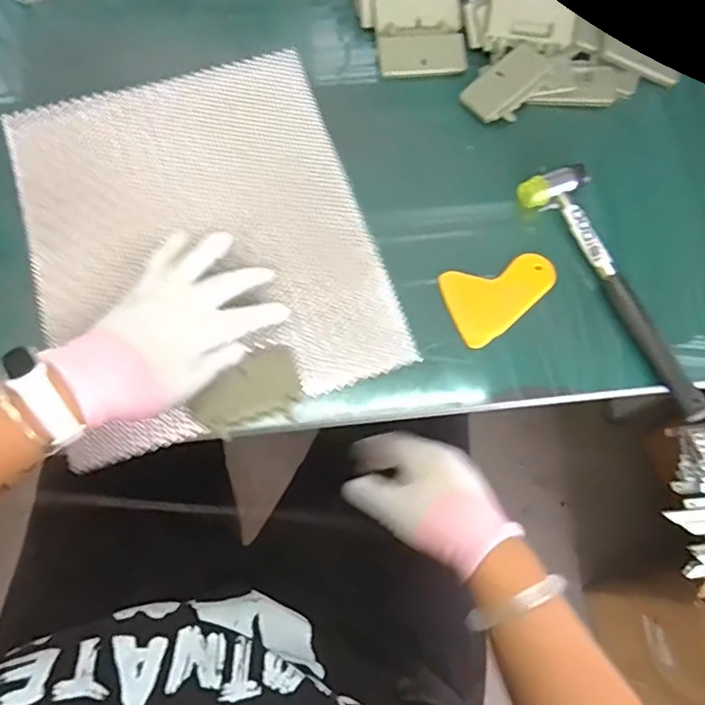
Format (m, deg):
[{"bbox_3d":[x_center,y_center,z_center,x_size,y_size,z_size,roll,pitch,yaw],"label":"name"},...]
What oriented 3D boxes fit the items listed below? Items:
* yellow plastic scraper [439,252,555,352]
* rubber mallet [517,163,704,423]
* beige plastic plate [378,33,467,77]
[{"bbox_3d":[0.129,-0.050,0.484,0.100,0.004,0.068,-22,72,-10],"label":"yellow plastic scraper"},{"bbox_3d":[0.228,-0.055,0.484,0.057,0.029,0.242,-24,73,-11],"label":"rubber mallet"},{"bbox_3d":[0.070,-0.298,0.565,0.085,0.006,0.038,-2,100,2],"label":"beige plastic plate"}]

